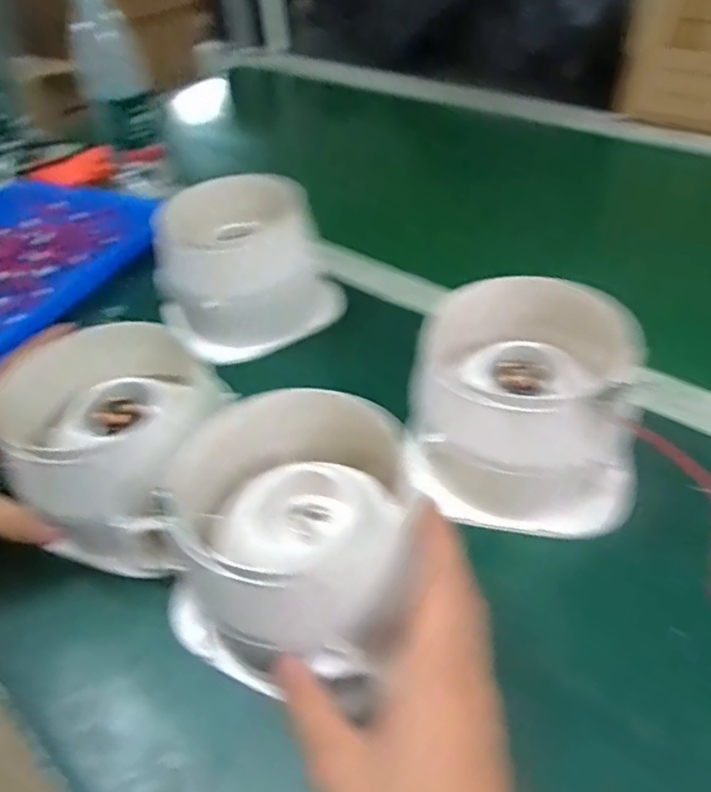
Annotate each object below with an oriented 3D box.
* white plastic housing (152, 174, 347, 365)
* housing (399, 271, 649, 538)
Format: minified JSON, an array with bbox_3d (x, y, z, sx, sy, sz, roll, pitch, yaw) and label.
[{"bbox_3d":[-0.094,-0.107,0.534,0.130,0.111,0.104,-32,48,-25],"label":"white plastic housing"},{"bbox_3d":[0.100,0.002,0.385,0.129,0.097,0.121,5,44,14],"label":"housing"}]

